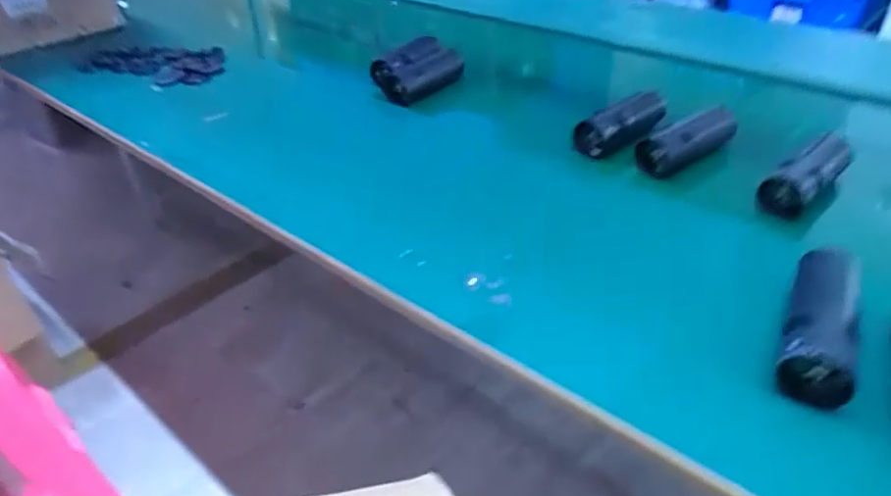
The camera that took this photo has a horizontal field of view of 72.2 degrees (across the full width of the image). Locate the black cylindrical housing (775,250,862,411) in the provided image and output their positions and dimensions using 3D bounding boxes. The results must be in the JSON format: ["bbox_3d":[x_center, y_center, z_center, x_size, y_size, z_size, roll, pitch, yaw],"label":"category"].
[{"bbox_3d":[0.326,0.064,0.533,0.058,0.066,0.150,17,41,23],"label":"black cylindrical housing"}]

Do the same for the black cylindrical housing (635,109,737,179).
[{"bbox_3d":[0.340,-0.151,0.854,0.163,0.054,0.049,-23,42,-26],"label":"black cylindrical housing"}]

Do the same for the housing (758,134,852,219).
[{"bbox_3d":[0.456,-0.092,0.774,0.165,0.045,0.059,-29,45,-32],"label":"housing"}]

